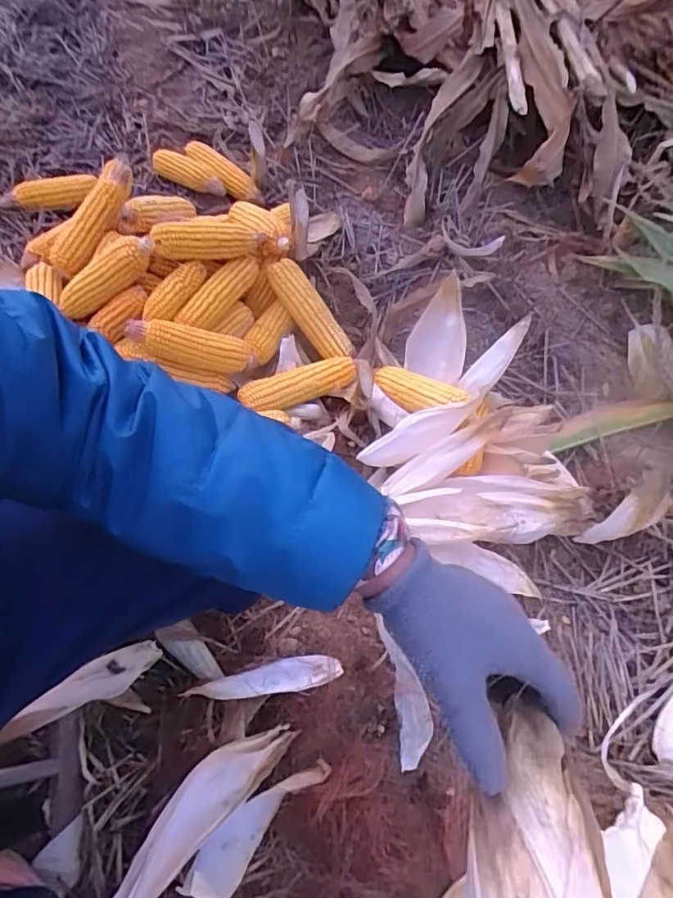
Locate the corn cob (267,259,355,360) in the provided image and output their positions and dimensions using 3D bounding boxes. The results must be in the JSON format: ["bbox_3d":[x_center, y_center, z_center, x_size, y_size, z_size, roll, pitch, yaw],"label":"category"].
[{"bbox_3d":[-0.042,-0.233,0.908,0.057,0.043,0.199,-37,92,-20],"label":"corn cob"}]

